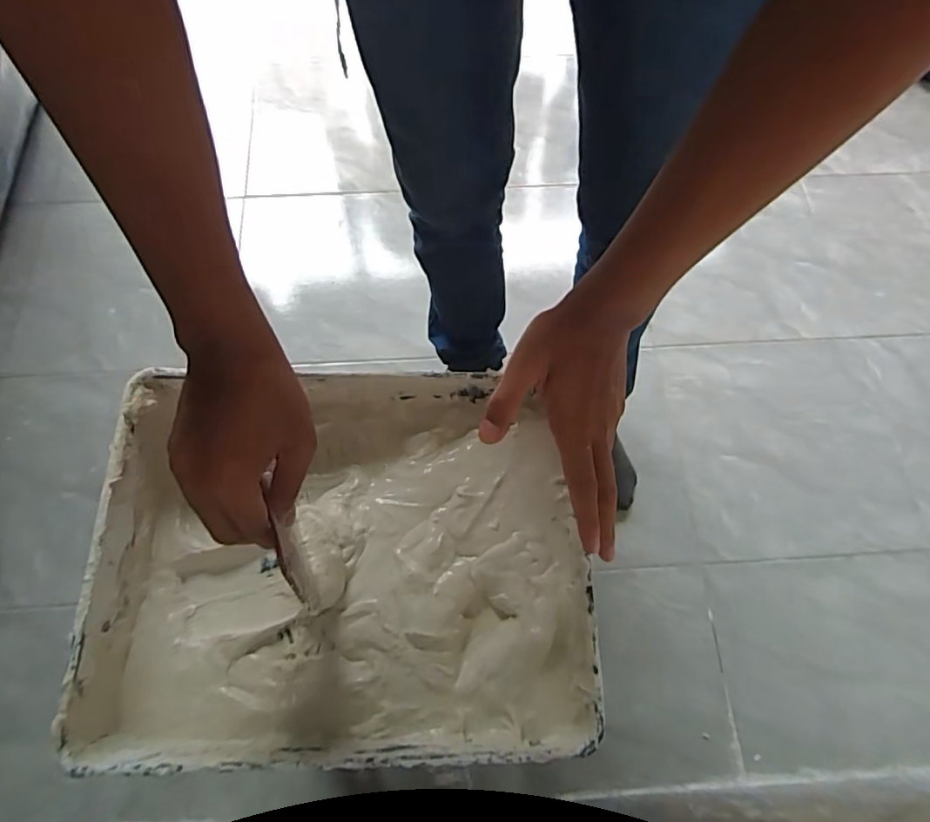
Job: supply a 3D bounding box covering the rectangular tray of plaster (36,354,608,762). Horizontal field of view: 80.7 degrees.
[{"bbox_3d":[-0.084,0.105,0.416,0.339,0.069,0.271,1,69,-1],"label":"rectangular tray of plaster"}]

